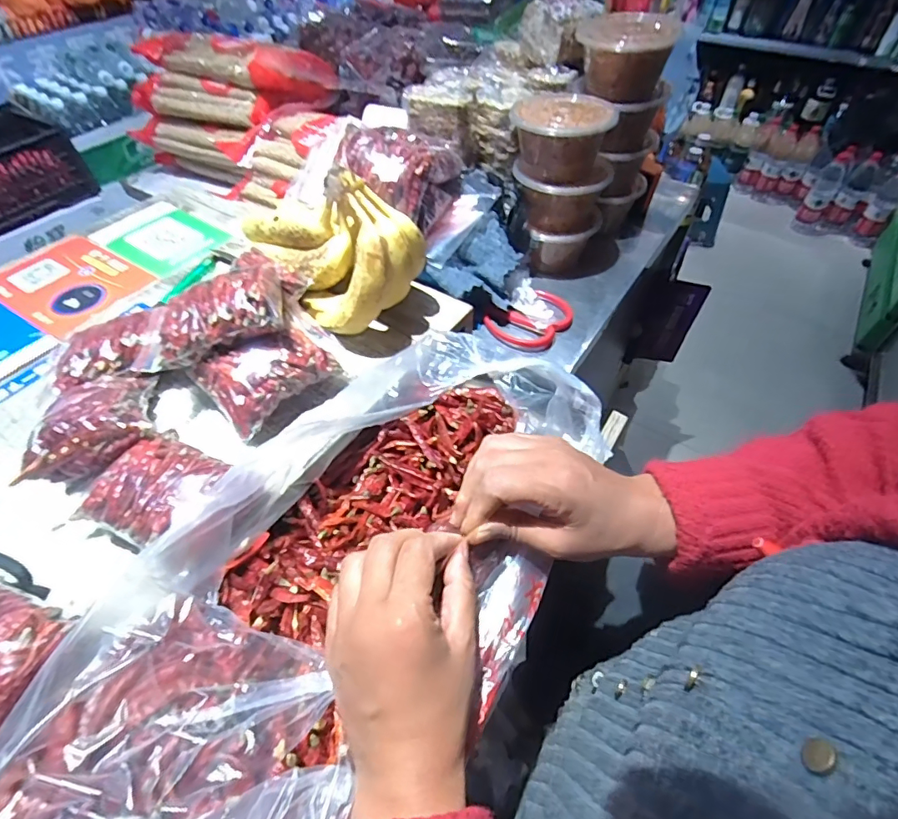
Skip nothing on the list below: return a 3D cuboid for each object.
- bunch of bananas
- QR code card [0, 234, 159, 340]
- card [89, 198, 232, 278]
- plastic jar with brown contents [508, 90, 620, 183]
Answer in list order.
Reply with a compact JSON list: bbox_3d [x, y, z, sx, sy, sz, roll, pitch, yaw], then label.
[{"bbox_3d":[-0.114,-0.169,0.464,0.103,0.108,0.207,-33,58,-24],"label":"bunch of bananas"},{"bbox_3d":[-0.418,-0.141,0.533,0.172,0.008,0.120,26,56,20],"label":"QR code card"},{"bbox_3d":[-0.348,-0.212,0.590,0.161,0.006,0.103,27,56,20],"label":"card"},{"bbox_3d":[0.124,-0.307,0.550,0.108,0.063,0.126,2,51,2],"label":"plastic jar with brown contents"}]

